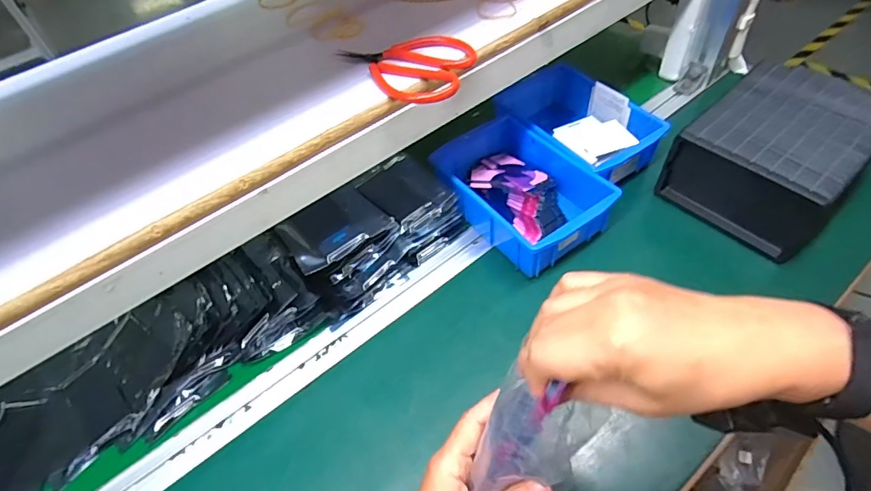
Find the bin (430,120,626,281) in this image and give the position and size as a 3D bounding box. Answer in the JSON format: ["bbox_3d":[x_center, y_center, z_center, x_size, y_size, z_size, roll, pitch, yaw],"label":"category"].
[{"bbox_3d":[0.097,-0.067,0.584,0.135,0.059,0.192,-30,54,-17],"label":"bin"}]

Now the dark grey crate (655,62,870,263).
[{"bbox_3d":[0.401,-0.107,0.576,0.192,0.101,0.166,-38,57,-22],"label":"dark grey crate"}]

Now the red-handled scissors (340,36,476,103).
[{"bbox_3d":[-0.026,-0.152,0.418,0.117,0.017,0.071,1,52,7],"label":"red-handled scissors"}]

